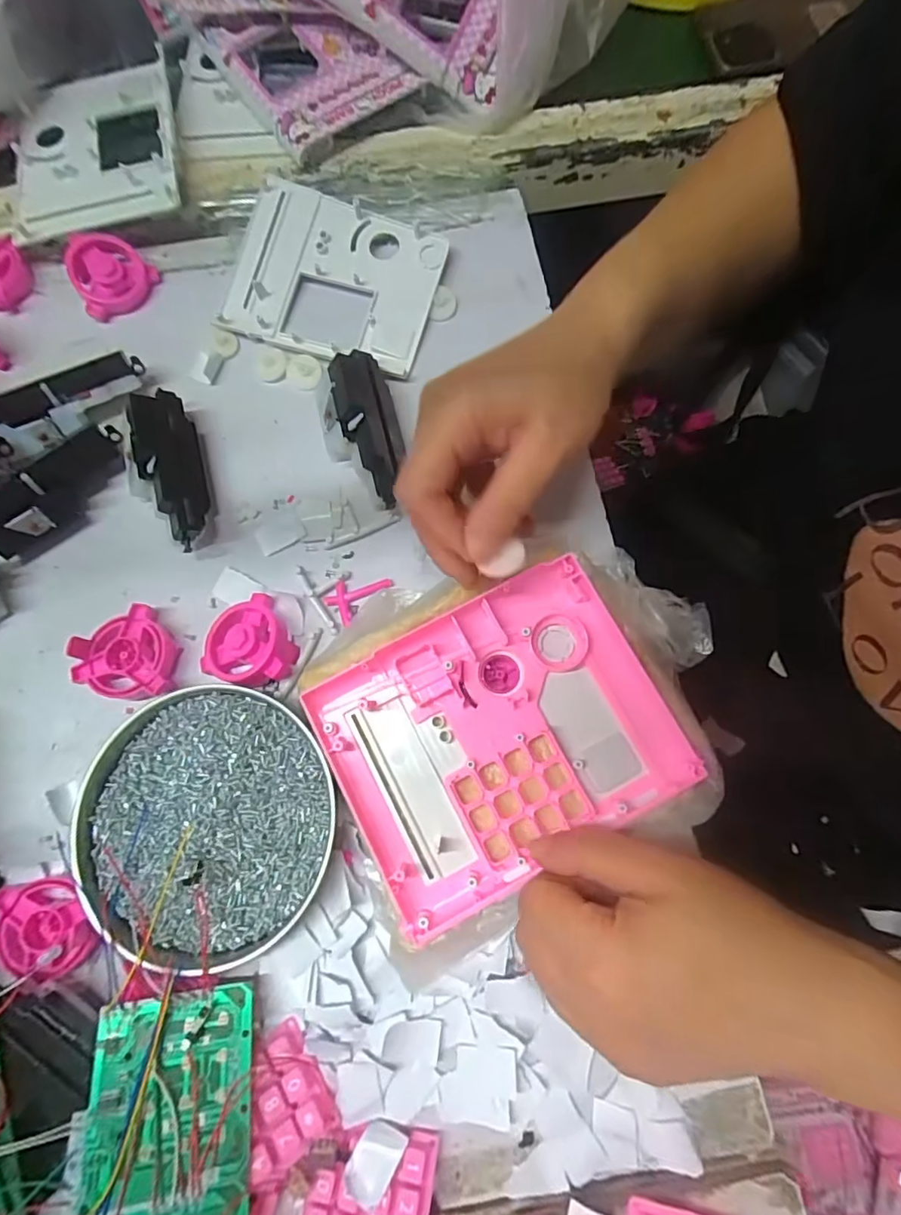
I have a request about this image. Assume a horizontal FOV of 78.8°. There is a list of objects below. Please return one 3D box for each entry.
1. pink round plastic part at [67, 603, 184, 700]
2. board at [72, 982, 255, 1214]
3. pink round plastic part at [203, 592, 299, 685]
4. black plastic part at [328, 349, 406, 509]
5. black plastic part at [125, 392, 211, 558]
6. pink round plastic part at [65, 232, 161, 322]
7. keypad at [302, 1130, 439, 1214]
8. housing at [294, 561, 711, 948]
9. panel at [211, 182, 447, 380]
[{"bbox_3d":[-0.187,0.032,0.319,0.053,0.025,0.052,0,76,0],"label":"pink round plastic part"},{"bbox_3d":[-0.124,0.252,0.235,0.067,0.005,0.145,-2,65,-12],"label":"board"},{"bbox_3d":[-0.120,0.023,0.319,0.049,0.021,0.048,0,76,0],"label":"pink round plastic part"},{"bbox_3d":[-0.050,-0.113,0.343,0.035,0.028,0.098,-14,76,-3],"label":"black plastic part"},{"bbox_3d":[-0.173,-0.085,0.341,0.035,0.033,0.109,-18,77,-4],"label":"black plastic part"},{"bbox_3d":[-0.239,-0.233,0.380,0.053,0.016,0.052,-42,112,-10],"label":"pink round plastic part"},{"bbox_3d":[-0.038,0.272,0.255,0.057,0.011,0.048,2,48,15],"label":"keypad"},{"bbox_3d":[0.024,0.064,0.283,0.165,0.017,0.131,-27,77,-6],"label":"housing"},{"bbox_3d":[-0.083,-0.230,0.380,0.145,0.014,0.116,16,77,4],"label":"panel"}]

